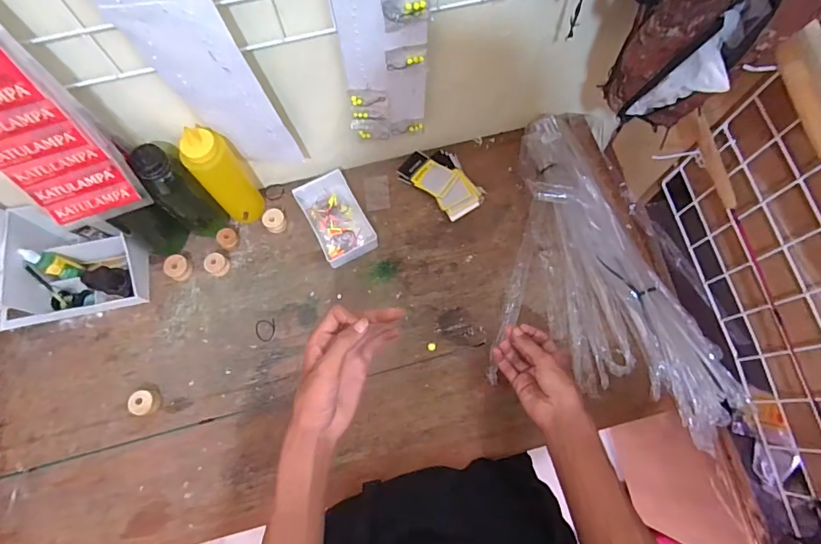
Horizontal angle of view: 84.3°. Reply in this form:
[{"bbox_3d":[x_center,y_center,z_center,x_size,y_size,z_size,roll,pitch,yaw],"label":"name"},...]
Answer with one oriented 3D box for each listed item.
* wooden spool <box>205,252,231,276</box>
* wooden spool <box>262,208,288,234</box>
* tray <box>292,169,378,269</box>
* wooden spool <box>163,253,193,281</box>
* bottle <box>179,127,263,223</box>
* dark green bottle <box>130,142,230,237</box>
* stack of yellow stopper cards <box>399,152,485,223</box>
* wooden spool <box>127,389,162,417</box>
[{"bbox_3d":[-0.297,-0.011,0.699,0.030,0.024,0.030,0,72,1],"label":"wooden spool"},{"bbox_3d":[-0.214,-0.081,0.721,0.034,0.025,0.035,0,72,1],"label":"wooden spool"},{"bbox_3d":[-0.118,-0.087,0.720,0.081,0.030,0.149,-27,74,-8],"label":"tray"},{"bbox_3d":[-0.356,-0.007,0.695,0.033,0.035,0.034,0,72,1],"label":"wooden spool"},{"bbox_3d":[-0.265,-0.130,0.646,0.068,0.189,0.055,-35,75,-10],"label":"bottle"},{"bbox_3d":[-0.323,-0.111,0.647,0.057,0.186,0.064,42,77,13],"label":"dark green bottle"},{"bbox_3d":[0.054,-0.152,0.735,0.142,0.031,0.086,41,77,13],"label":"stack of yellow stopper cards"},{"bbox_3d":[-0.371,0.183,0.635,0.035,0.026,0.035,0,72,1],"label":"wooden spool"}]

